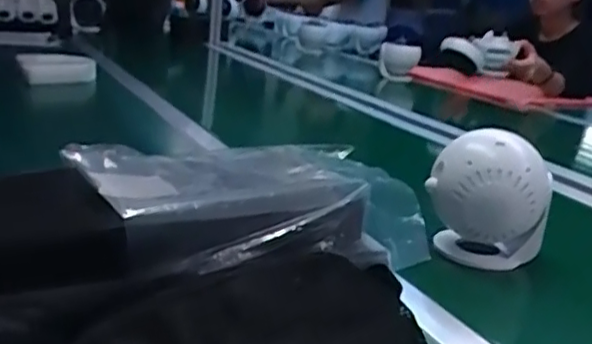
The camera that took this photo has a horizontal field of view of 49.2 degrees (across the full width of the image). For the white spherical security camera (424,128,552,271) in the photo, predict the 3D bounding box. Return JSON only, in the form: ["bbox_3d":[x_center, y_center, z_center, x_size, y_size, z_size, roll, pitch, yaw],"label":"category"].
[{"bbox_3d":[0.194,0.028,0.653,0.085,0.133,0.091,-7,22,-36],"label":"white spherical security camera"}]

